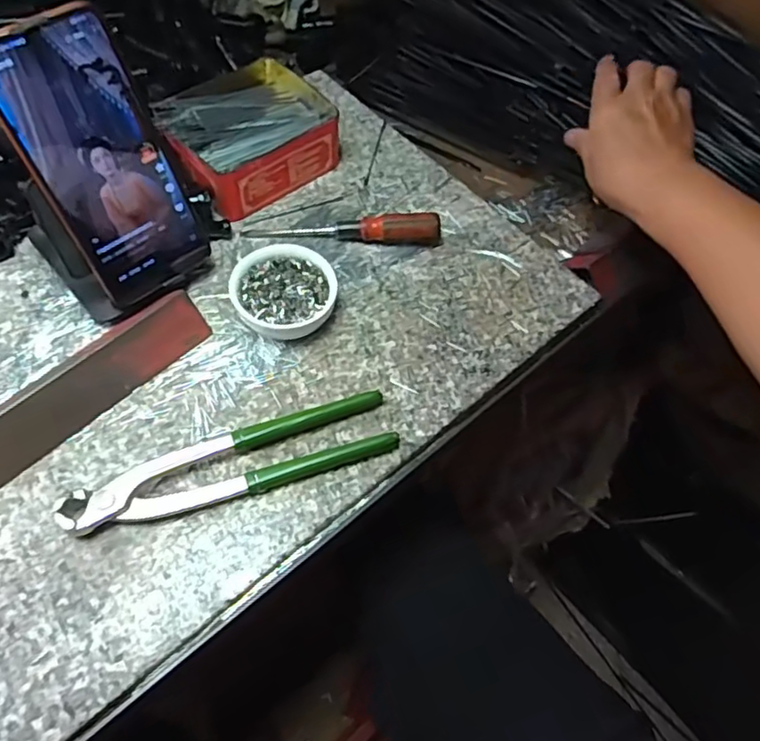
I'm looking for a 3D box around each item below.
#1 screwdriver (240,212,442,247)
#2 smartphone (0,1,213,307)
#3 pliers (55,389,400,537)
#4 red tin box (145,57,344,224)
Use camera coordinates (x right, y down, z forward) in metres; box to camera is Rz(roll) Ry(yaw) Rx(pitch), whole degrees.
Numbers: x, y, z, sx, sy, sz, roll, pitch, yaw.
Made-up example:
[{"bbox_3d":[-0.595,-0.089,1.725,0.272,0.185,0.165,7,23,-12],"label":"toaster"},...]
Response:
[{"bbox_3d":[-0.028,-0.112,0.481,0.153,0.024,0.020,0,60,-4],"label":"screwdriver"},{"bbox_3d":[-0.166,-0.122,0.374,0.076,0.163,0.007,-41,46,-24],"label":"smartphone"},{"bbox_3d":[-0.088,0.055,0.380,0.198,0.018,0.045,-16,62,-13],"label":"pliers"},{"bbox_3d":[-0.110,-0.196,0.504,0.119,0.043,0.136,41,65,18],"label":"red tin box"}]

